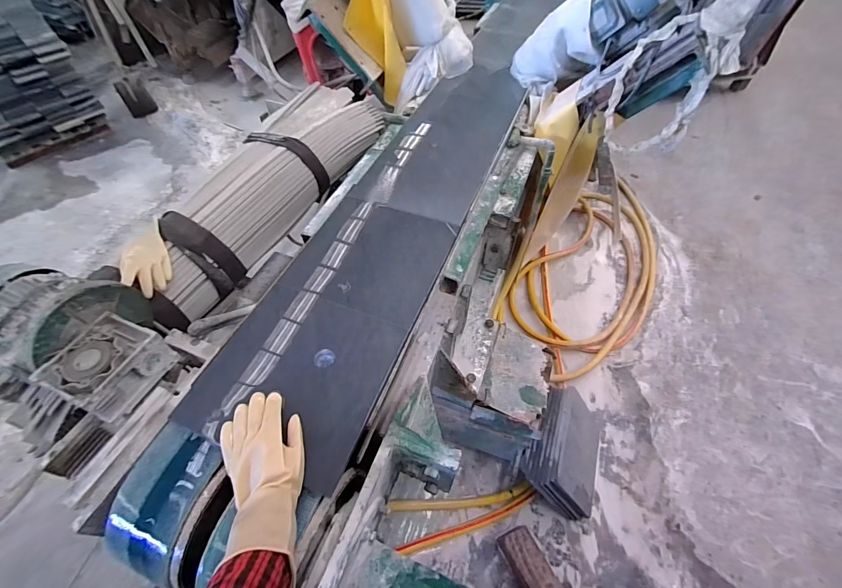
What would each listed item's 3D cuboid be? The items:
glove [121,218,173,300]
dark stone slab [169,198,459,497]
[{"bbox_3d":[-0.690,-0.092,0.931,0.103,0.029,0.224,-24,57,-17],"label":"glove"},{"bbox_3d":[-0.160,0.024,0.742,0.302,0.017,0.595,17,55,12],"label":"dark stone slab"}]

